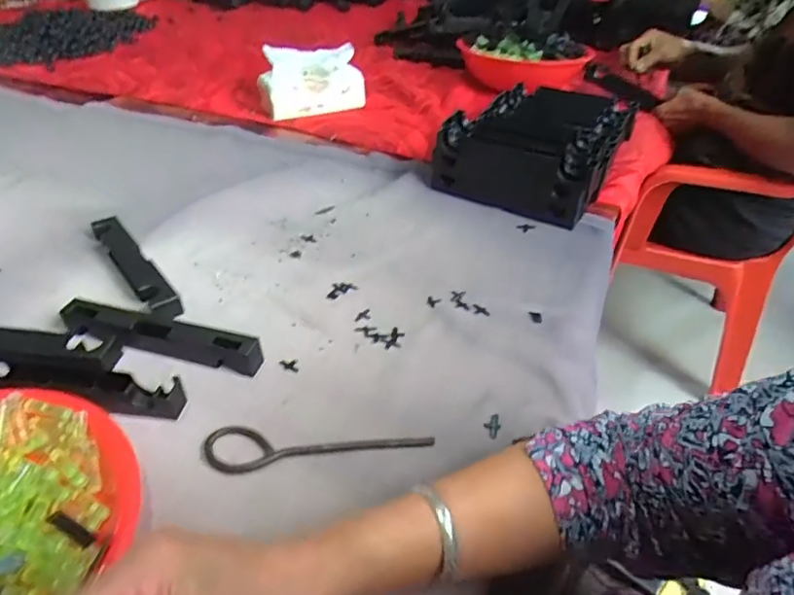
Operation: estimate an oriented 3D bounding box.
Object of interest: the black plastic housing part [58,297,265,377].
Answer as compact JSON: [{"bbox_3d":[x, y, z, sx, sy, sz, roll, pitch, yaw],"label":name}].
[{"bbox_3d":[-0.214,0.035,0.499,0.189,0.032,0.023,10,41,11],"label":"black plastic housing part"}]

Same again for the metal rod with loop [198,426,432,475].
[{"bbox_3d":[-0.061,0.115,0.427,0.178,0.005,0.041,-2,40,-2],"label":"metal rod with loop"}]

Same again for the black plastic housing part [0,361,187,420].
[{"bbox_3d":[-0.275,0.073,0.455,0.192,0.022,0.032,5,40,5],"label":"black plastic housing part"}]

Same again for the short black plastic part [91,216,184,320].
[{"bbox_3d":[-0.281,-0.036,0.584,0.029,0.021,0.194,-28,47,-30],"label":"short black plastic part"}]

